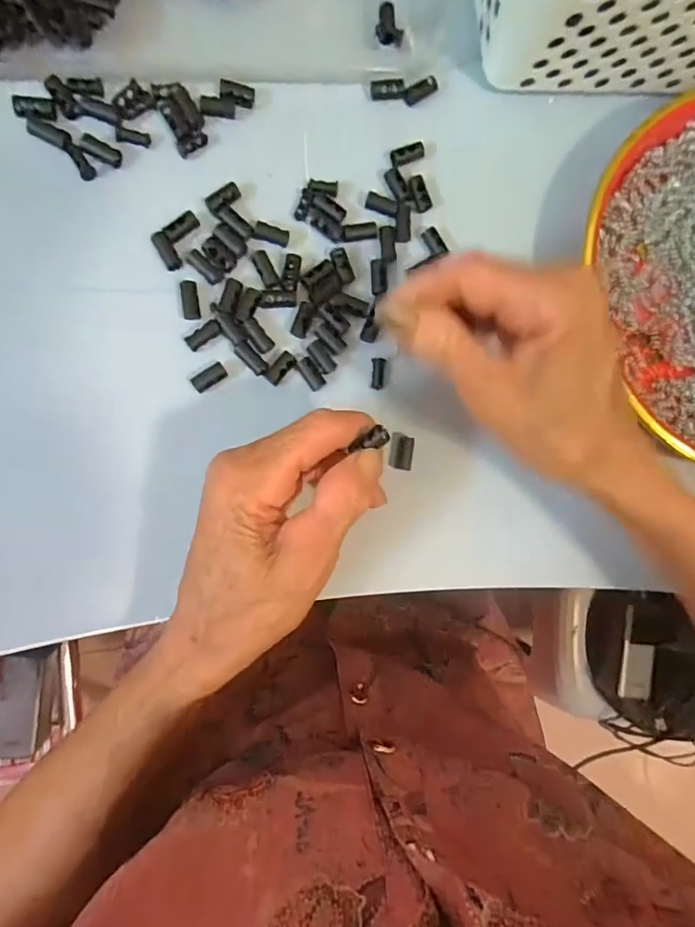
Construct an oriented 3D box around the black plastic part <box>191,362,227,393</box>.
[{"bbox_3d":[-0.070,-0.043,0.259,0.018,0.006,0.008,-36,95,-9],"label":"black plastic part"}]

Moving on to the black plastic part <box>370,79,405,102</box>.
[{"bbox_3d":[0.022,-0.208,0.282,0.018,0.007,0.008,-2,89,-10],"label":"black plastic part"}]

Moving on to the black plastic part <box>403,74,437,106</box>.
[{"bbox_3d":[0.041,-0.209,0.285,0.021,0.007,0.008,-33,92,-7],"label":"black plastic part"}]

